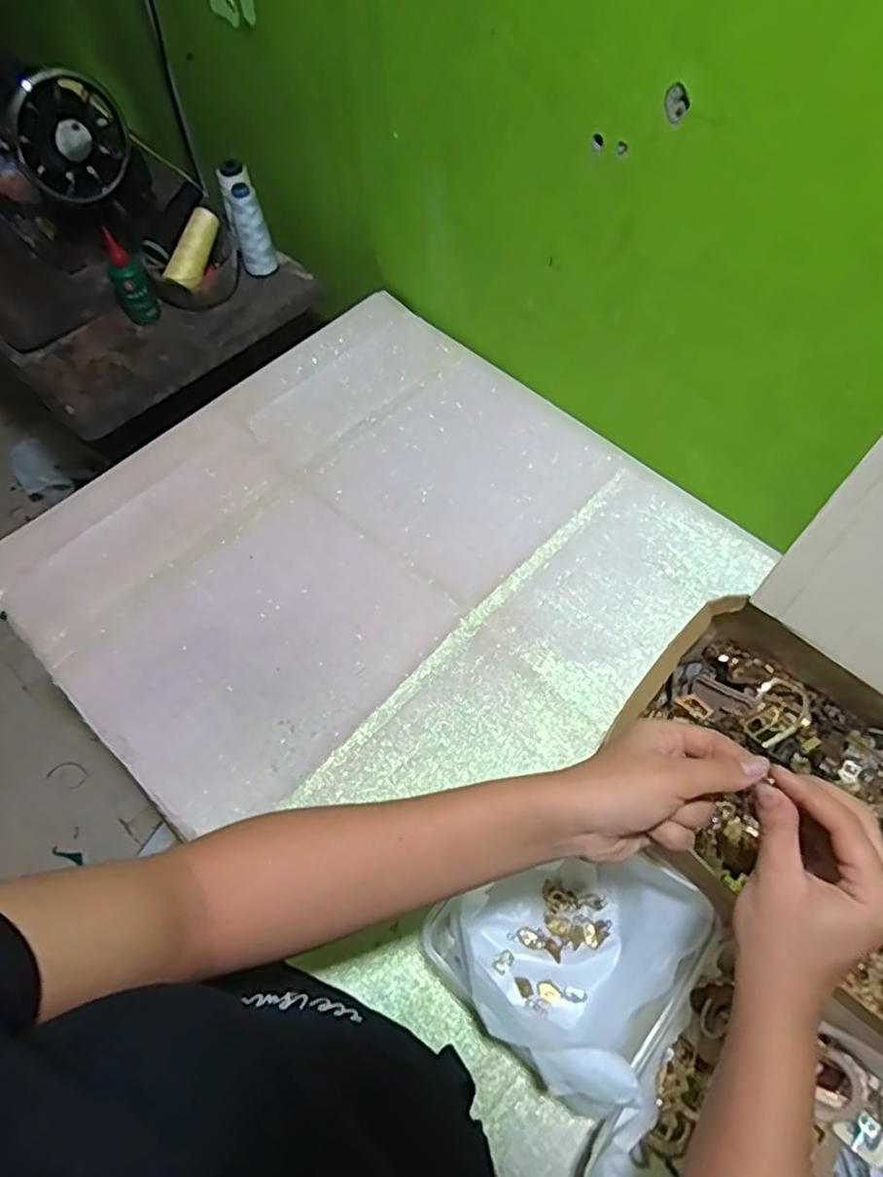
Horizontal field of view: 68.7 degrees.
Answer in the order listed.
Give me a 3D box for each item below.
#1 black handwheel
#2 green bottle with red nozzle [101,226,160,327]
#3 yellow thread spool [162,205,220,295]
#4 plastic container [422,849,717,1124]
[{"bbox_3d":[-0.445,-0.541,0.776,0.049,0.129,0.125,34,67,17],"label":"black handwheel"},{"bbox_3d":[-0.399,-0.393,0.829,0.041,0.114,0.032,-26,63,-12],"label":"green bottle with red nozzle"},{"bbox_3d":[-0.324,-0.454,0.854,0.037,0.035,0.127,17,80,11],"label":"yellow thread spool"},{"bbox_3d":[0.094,0.253,0.474,0.154,0.079,0.162,36,68,20],"label":"plastic container"}]

